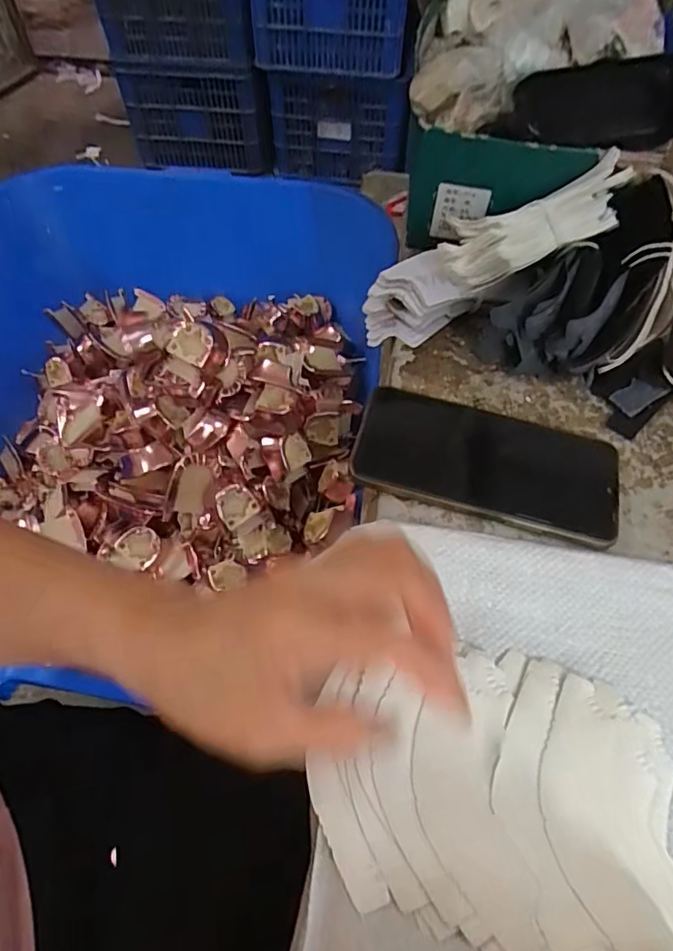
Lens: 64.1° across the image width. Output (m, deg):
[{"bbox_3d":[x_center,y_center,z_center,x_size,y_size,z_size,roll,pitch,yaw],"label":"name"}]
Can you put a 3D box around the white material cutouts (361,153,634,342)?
[{"bbox_3d":[0.110,-0.157,0.383,0.199,0.050,0.059,-26,58,15],"label":"white material cutouts"}]

